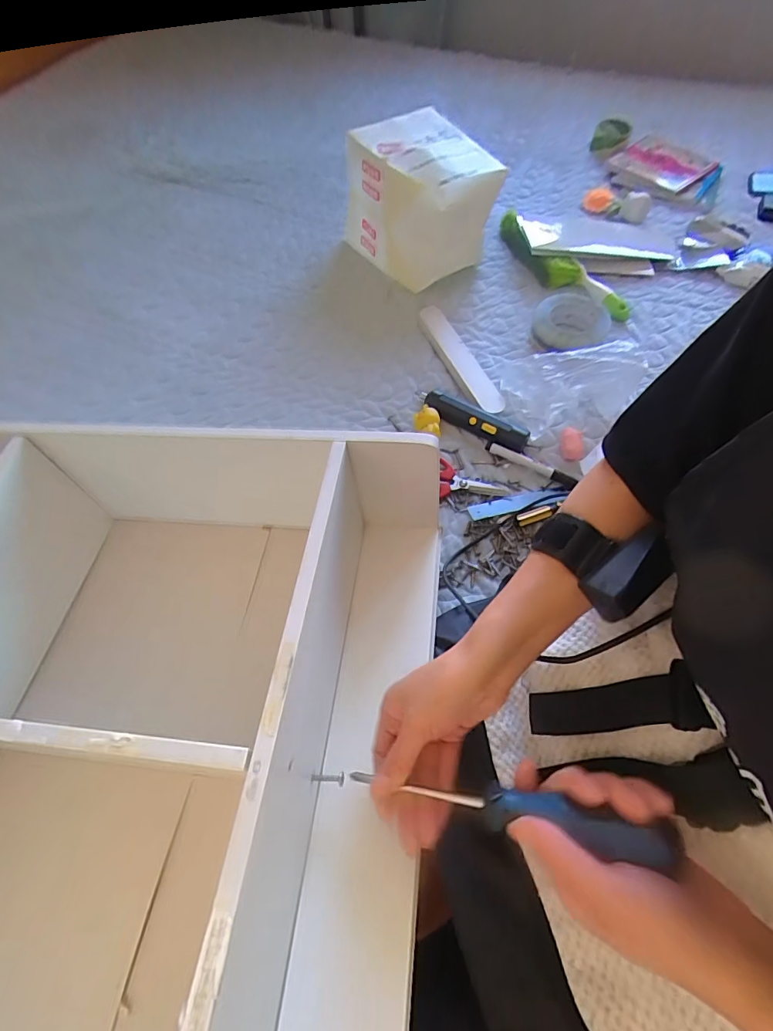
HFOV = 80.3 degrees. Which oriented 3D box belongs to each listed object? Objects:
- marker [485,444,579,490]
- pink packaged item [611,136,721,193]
[{"bbox_3d":[0.200,-0.071,0.640,0.130,0.014,0.017,28,65,17],"label":"marker"},{"bbox_3d":[0.620,-0.785,1.021,0.152,0.029,0.180,-37,66,-18],"label":"pink packaged item"}]

